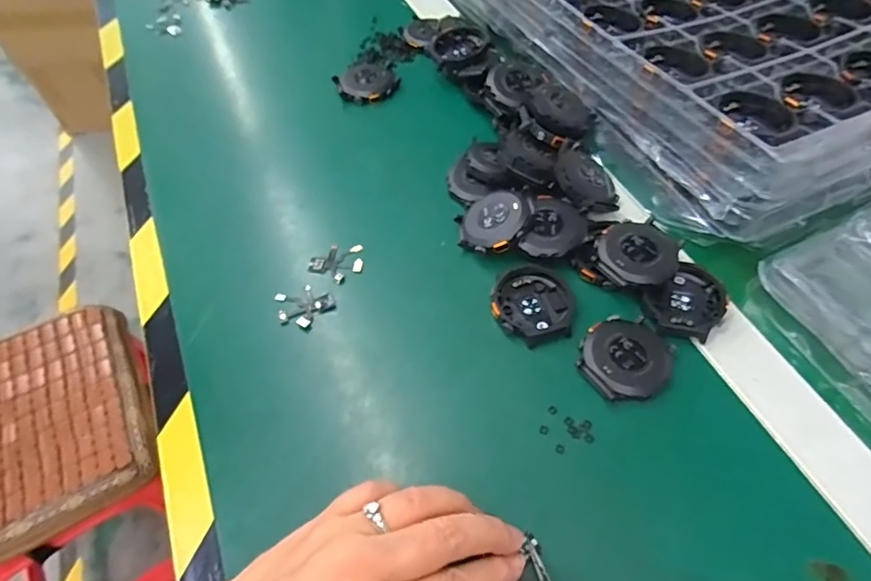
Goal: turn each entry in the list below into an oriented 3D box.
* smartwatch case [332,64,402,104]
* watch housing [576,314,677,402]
[{"bbox_3d":[-0.060,-0.183,0.462,0.052,0.011,0.047,-18,56,-11],"label":"smartwatch case"},{"bbox_3d":[0.111,0.039,0.304,0.052,0.009,0.050,-30,59,-18],"label":"watch housing"}]

